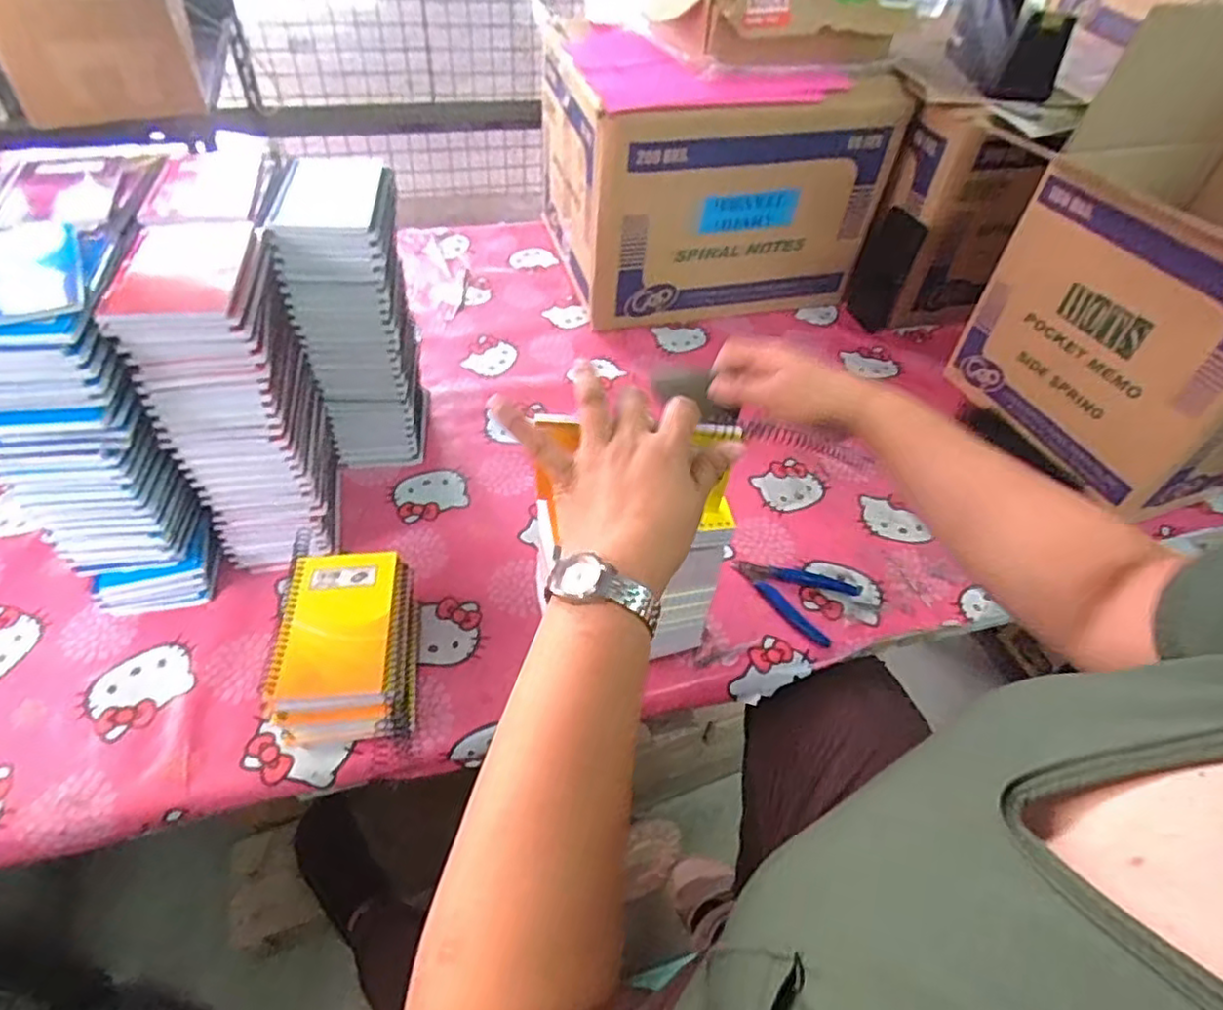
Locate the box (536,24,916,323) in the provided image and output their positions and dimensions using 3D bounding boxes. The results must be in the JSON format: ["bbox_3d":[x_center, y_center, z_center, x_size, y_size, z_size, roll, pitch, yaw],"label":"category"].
[{"bbox_3d":[0.140,-0.483,0.988,0.419,0.320,0.269,-10,51,-13],"label":"box"}]

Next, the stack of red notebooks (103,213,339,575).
[{"bbox_3d":[-0.326,-0.084,0.597,0.097,0.259,0.136,-9,50,-12],"label":"stack of red notebooks"}]

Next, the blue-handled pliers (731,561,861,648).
[{"bbox_3d":[0.184,0.082,0.685,0.117,0.006,0.086,32,54,21],"label":"blue-handled pliers"}]

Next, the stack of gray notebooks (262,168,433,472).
[{"bbox_3d":[-0.256,-0.179,0.691,0.096,0.293,0.111,-5,50,-9],"label":"stack of gray notebooks"}]

